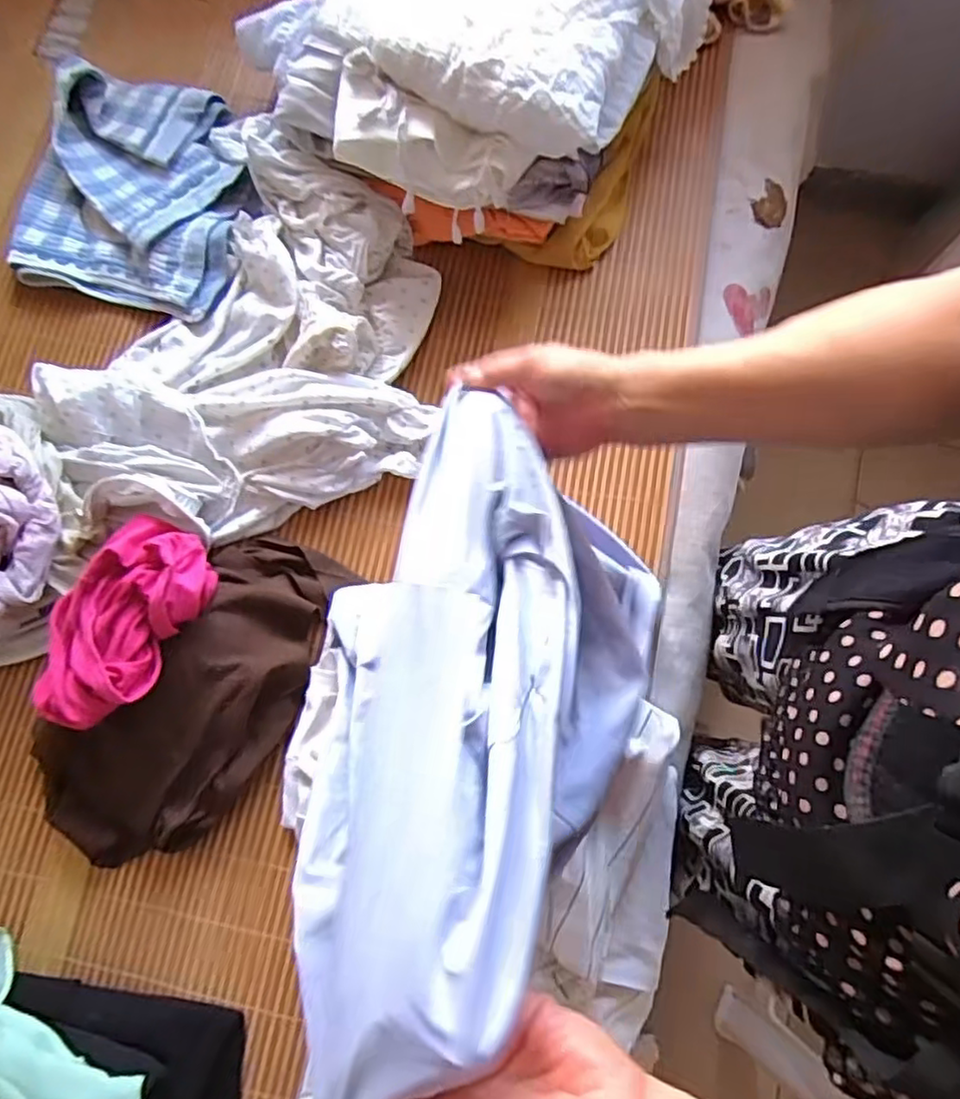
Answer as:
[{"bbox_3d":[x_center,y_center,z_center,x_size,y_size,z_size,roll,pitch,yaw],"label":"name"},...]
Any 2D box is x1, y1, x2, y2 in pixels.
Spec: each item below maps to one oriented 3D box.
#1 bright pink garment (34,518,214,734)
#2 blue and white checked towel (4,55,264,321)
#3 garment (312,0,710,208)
[{"bbox_3d":[-0.307,0.059,0.563,0.114,0.051,0.184,27,78,6],"label":"bright pink garment"},{"bbox_3d":[-0.361,-0.388,0.729,0.259,0.059,0.262,15,77,4],"label":"blue and white checked towel"},{"bbox_3d":[0.017,-0.513,0.623,0.360,0.100,0.362,20,77,5],"label":"garment"}]

